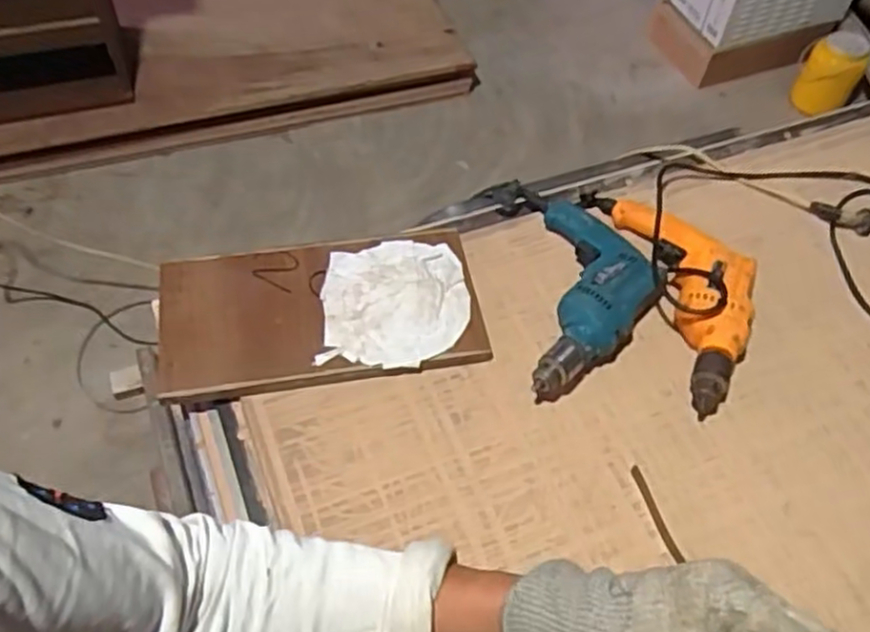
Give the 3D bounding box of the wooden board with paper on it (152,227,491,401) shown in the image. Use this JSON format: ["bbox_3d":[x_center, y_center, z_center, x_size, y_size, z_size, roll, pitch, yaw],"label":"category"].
[{"bbox_3d":[-0.137,-0.006,0.904,0.379,0.032,0.198,-7,56,-8],"label":"wooden board with paper on it"}]

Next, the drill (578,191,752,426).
[{"bbox_3d":[0.326,-0.050,0.942,0.146,0.066,0.346,-11,56,-10],"label":"drill"}]

